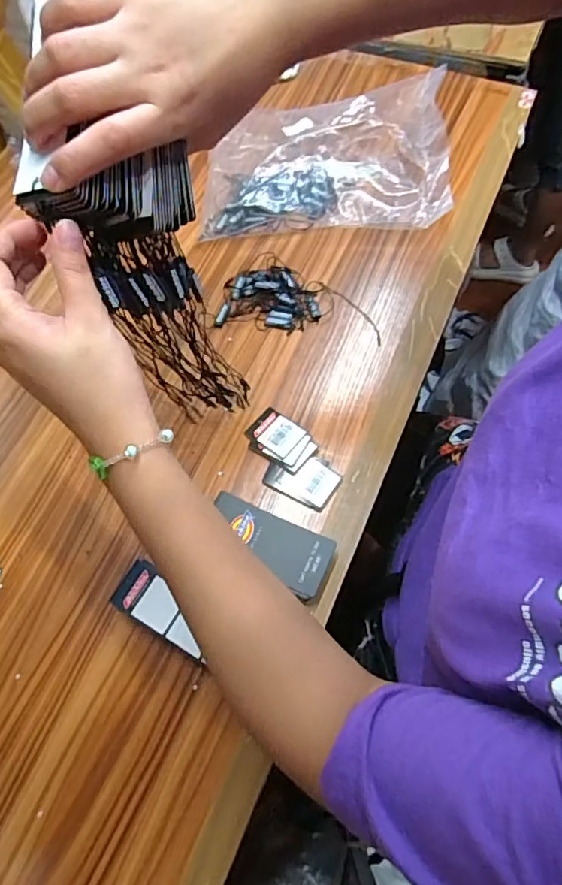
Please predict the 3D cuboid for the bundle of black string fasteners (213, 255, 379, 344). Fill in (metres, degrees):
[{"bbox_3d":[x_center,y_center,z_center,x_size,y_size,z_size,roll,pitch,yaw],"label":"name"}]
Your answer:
[{"bbox_3d":[0.021,-0.155,0.564,0.167,0.010,0.089,8,67,6],"label":"bundle of black string fasteners"}]

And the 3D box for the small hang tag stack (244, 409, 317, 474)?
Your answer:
[{"bbox_3d":[-0.001,-0.002,0.498,0.065,0.007,0.044,35,72,16],"label":"small hang tag stack"}]

